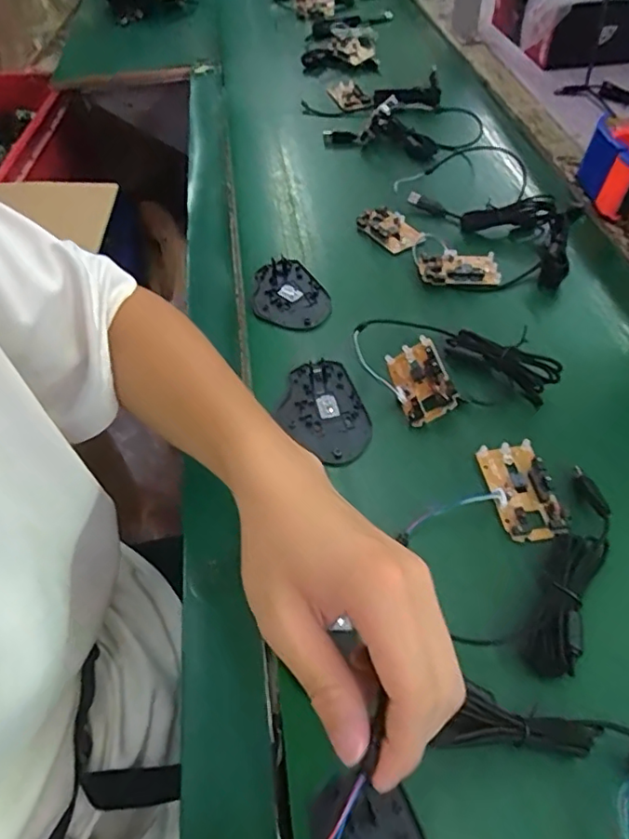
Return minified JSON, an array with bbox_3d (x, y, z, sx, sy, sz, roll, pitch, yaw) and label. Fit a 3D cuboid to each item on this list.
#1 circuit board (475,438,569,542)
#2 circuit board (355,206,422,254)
[{"bbox_3d":[0.151,0.051,0.419,0.044,0.012,0.079,-10,53,-1],"label":"circuit board"},{"bbox_3d":[0.082,-0.216,0.639,0.045,0.012,0.074,-30,56,-16],"label":"circuit board"}]

